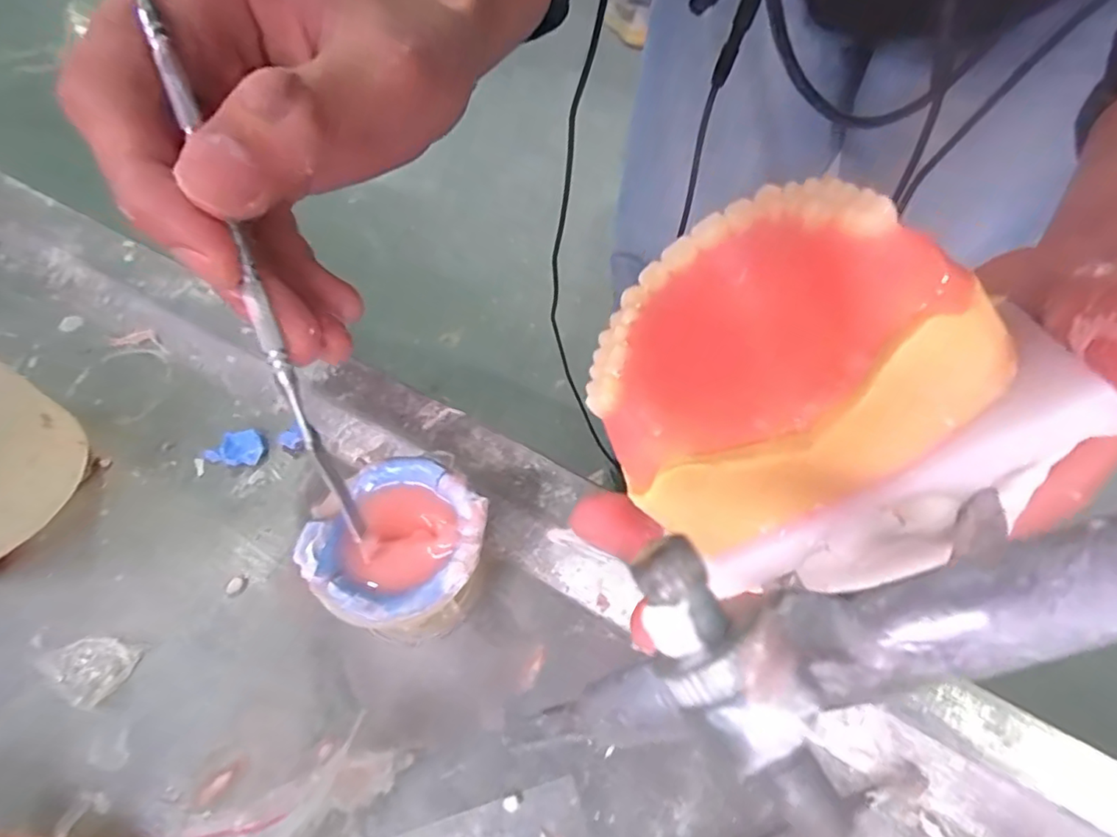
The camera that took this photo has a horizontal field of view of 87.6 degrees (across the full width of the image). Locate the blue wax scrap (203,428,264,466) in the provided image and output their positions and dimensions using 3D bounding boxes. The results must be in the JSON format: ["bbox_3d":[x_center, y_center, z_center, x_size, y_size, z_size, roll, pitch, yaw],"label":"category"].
[{"bbox_3d":[-0.114,0.011,0.204,0.020,0.007,0.012,-4,58,-1],"label":"blue wax scrap"}]

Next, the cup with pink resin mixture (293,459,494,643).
[{"bbox_3d":[-0.040,0.041,0.165,0.052,0.035,0.045,30,63,18],"label":"cup with pink resin mixture"}]

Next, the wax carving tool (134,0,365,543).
[{"bbox_3d":[-0.081,-0.048,0.135,0.011,0.007,0.170,-20,103,-11],"label":"wax carving tool"}]

